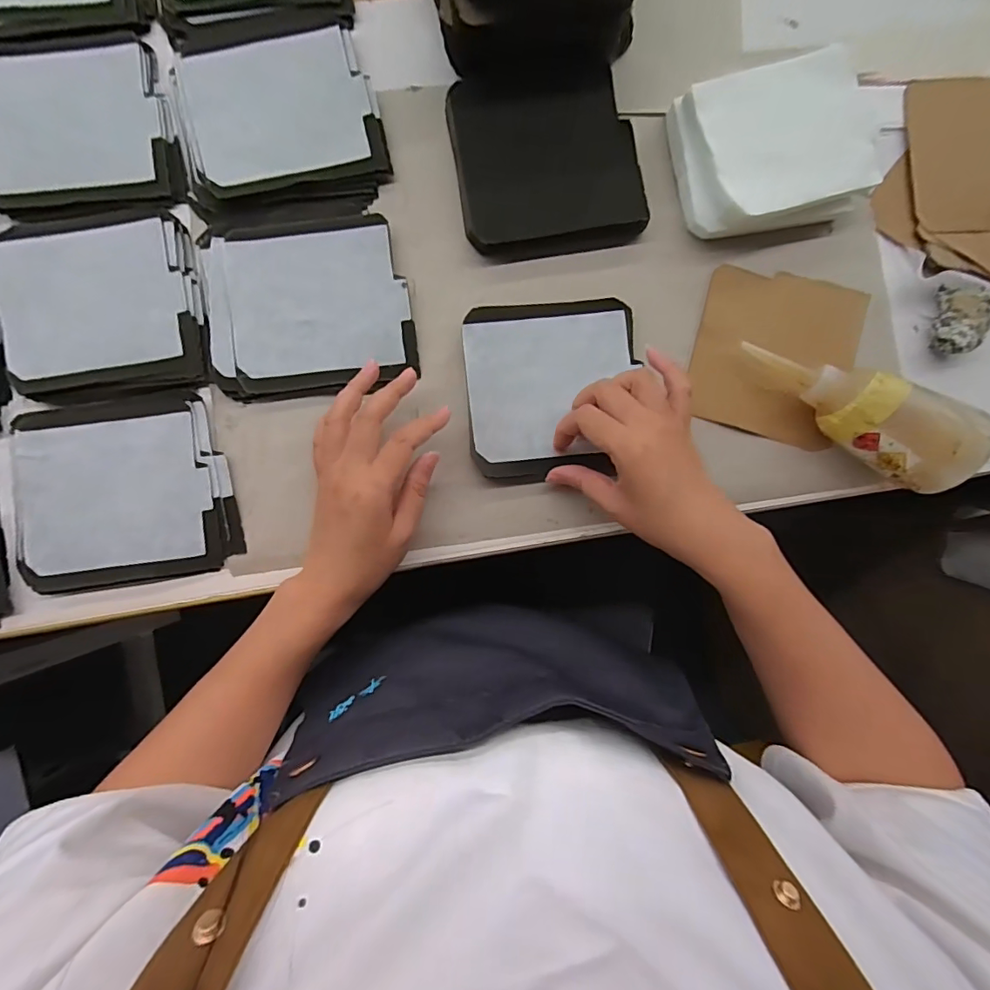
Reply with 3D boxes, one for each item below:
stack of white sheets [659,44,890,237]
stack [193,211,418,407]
[{"bbox_3d":[0.217,-0.265,0.386,0.143,0.041,0.118,-13,88,-3],"label":"stack of white sheets"},{"bbox_3d":[-0.144,-0.148,0.385,0.152,0.011,0.132,-8,87,-3],"label":"stack"}]

